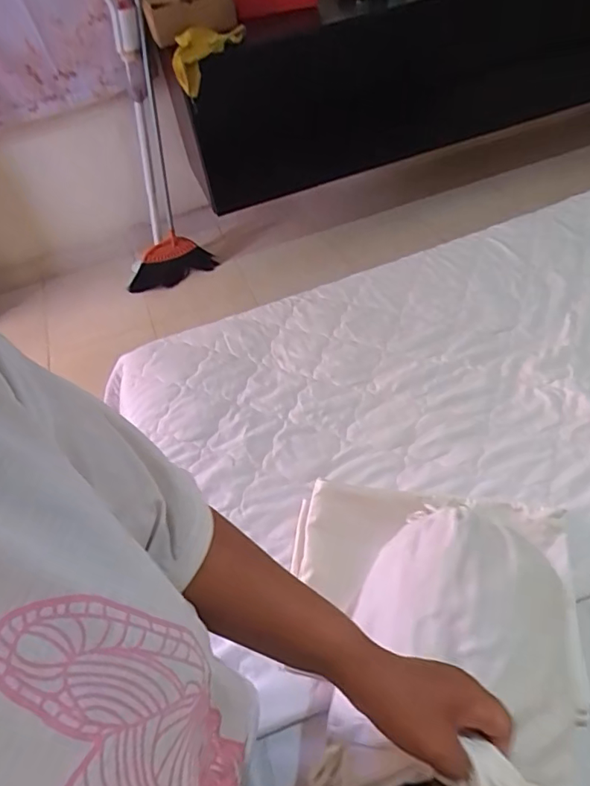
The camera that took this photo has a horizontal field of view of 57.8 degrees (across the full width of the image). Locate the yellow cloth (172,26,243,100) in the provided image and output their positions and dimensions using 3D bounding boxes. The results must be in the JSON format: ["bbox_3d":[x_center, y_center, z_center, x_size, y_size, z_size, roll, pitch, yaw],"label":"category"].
[{"bbox_3d":[-0.233,-0.906,1.447,0.147,0.117,0.189,9,52,17],"label":"yellow cloth"}]

